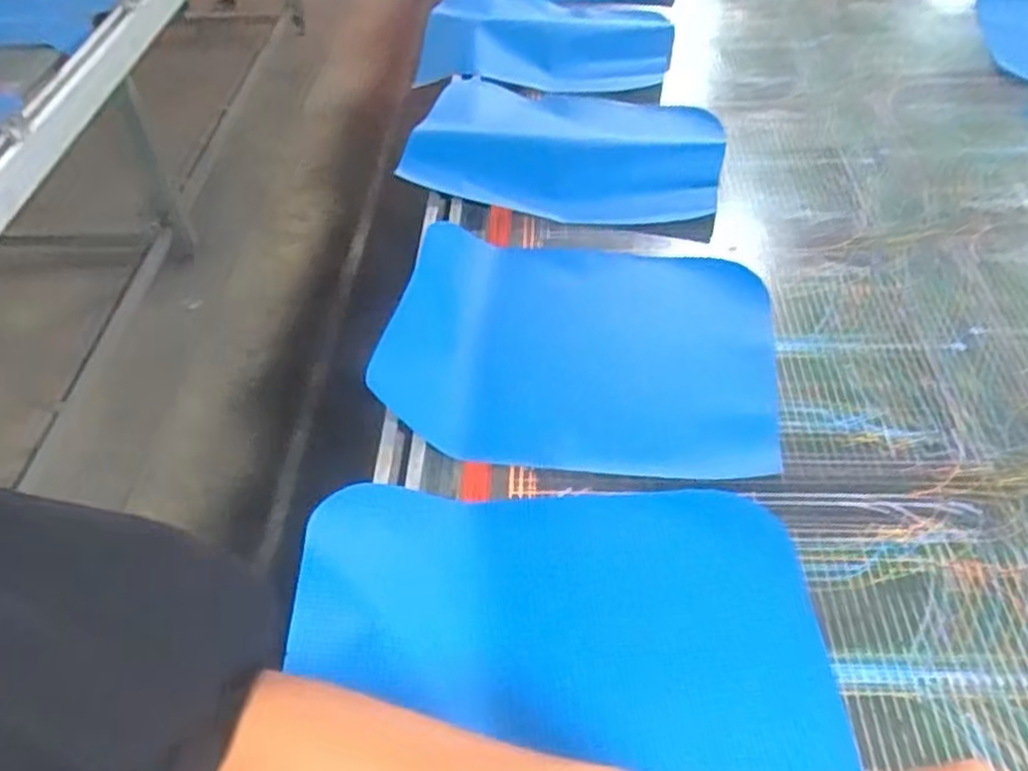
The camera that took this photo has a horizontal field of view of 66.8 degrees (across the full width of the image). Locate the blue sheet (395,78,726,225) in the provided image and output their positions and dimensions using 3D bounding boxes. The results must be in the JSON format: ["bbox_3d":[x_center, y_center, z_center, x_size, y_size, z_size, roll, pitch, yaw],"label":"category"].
[{"bbox_3d":[0.086,-0.403,1.278,0.468,0.125,0.433,2,47,7],"label":"blue sheet"}]

